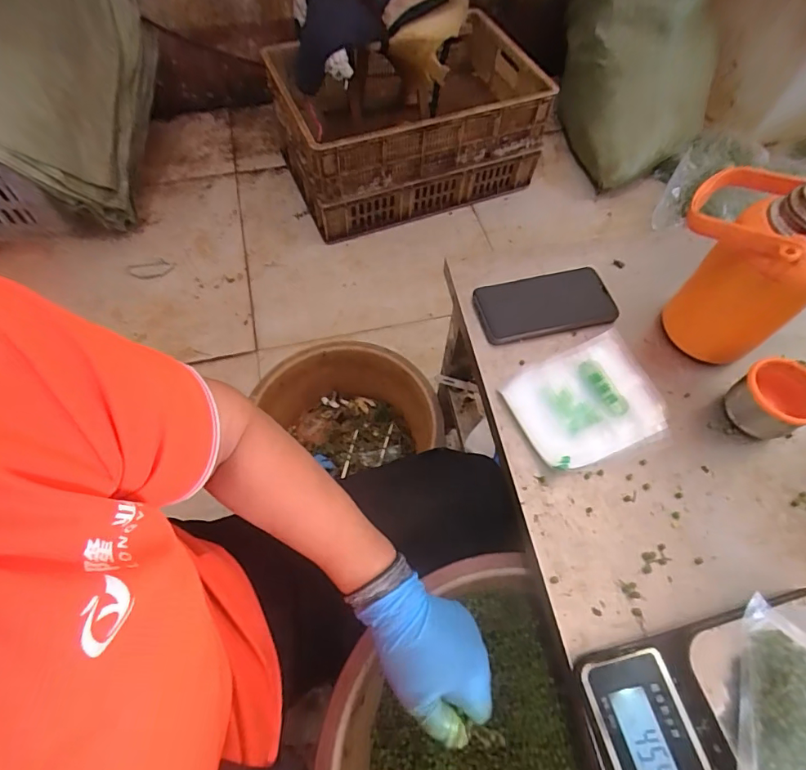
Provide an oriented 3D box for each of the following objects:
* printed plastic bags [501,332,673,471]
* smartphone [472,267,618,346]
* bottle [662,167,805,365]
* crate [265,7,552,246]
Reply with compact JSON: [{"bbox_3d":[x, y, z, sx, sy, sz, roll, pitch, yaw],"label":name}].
[{"bbox_3d":[0.184,0.018,0.480,0.152,0.013,0.116,-18,63,-14],"label":"printed plastic bags"},{"bbox_3d":[0.160,-0.090,0.538,0.152,0.010,0.076,-11,61,-10],"label":"smartphone"},{"bbox_3d":[0.329,-0.124,0.458,0.129,0.201,0.112,38,65,17],"label":"bottle"},{"bbox_3d":[0.025,-0.711,1.266,0.670,0.283,0.503,-19,63,-14],"label":"crate"}]

